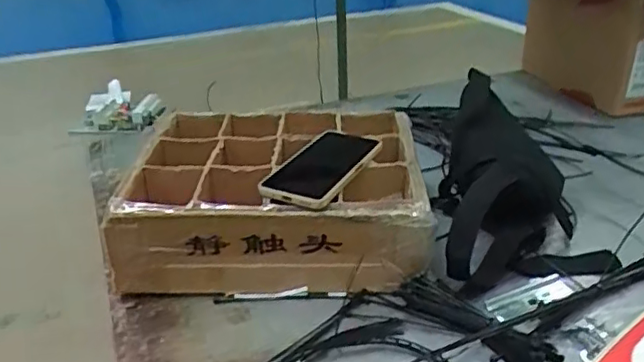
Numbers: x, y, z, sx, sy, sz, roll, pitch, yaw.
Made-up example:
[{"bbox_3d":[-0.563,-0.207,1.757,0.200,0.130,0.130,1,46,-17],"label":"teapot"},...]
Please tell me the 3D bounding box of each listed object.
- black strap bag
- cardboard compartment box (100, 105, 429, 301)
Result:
[{"bbox_3d":[0.244,-0.012,0.776,0.183,0.120,0.369,1,27,7],"label":"black strap bag"},{"bbox_3d":[-0.053,0.010,0.767,0.340,0.113,0.315,-1,27,3],"label":"cardboard compartment box"}]

